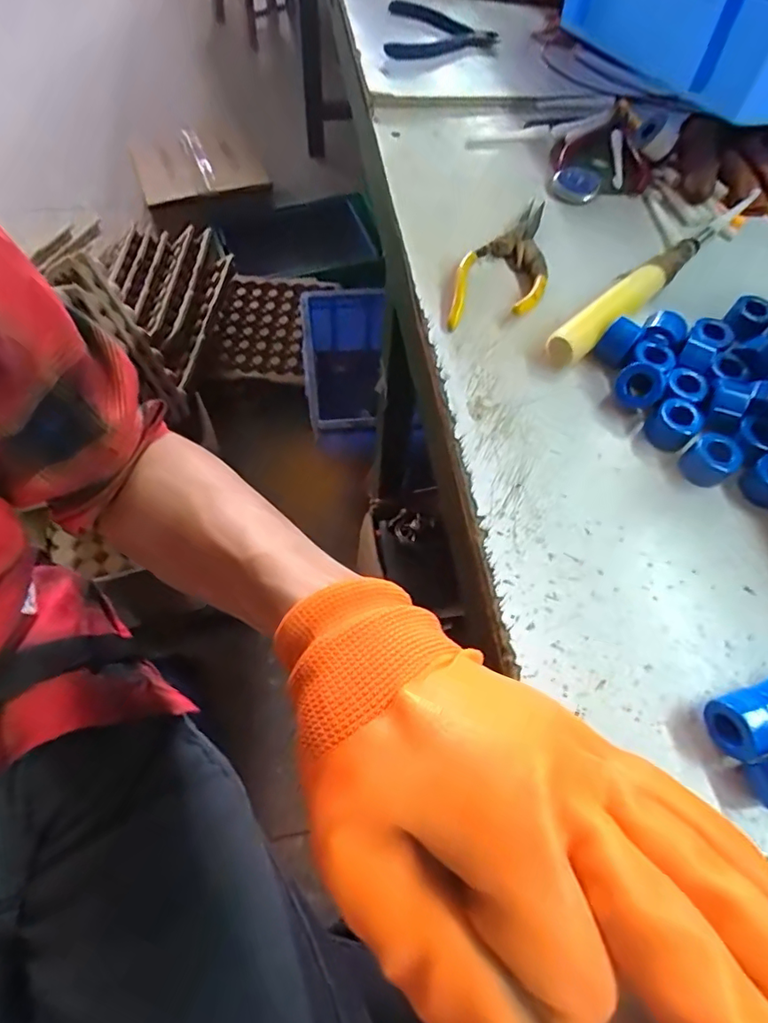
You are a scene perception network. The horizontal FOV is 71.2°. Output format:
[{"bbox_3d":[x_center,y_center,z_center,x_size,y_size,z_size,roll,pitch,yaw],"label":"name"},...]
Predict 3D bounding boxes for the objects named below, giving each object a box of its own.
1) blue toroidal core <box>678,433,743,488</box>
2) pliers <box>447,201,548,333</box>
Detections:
[{"bbox_3d":[0.197,-0.032,0.324,0.027,0.021,0.029,37,66,15],"label":"blue toroidal core"},{"bbox_3d":[0.088,-0.181,0.392,0.060,0.022,0.146,15,62,5],"label":"pliers"}]

